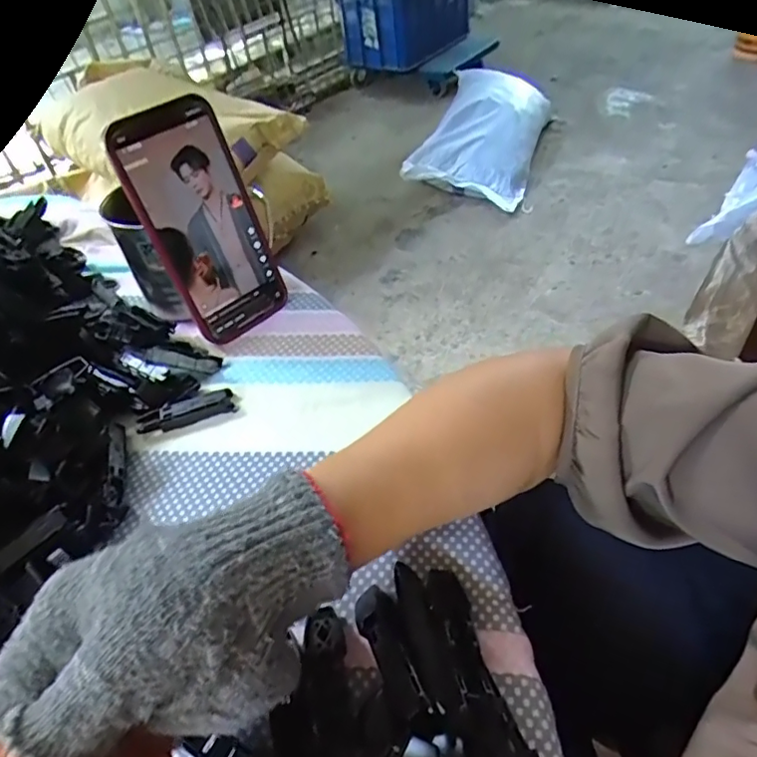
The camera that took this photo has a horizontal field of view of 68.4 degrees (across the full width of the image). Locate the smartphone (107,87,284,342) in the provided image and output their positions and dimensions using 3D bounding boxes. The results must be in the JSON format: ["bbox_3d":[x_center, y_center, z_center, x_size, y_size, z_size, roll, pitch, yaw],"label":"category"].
[{"bbox_3d":[-0.121,-0.107,0.393,0.073,0.160,0.009,-36,35,-27],"label":"smartphone"}]

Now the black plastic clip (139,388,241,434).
[{"bbox_3d":[-0.128,0.022,0.372,0.062,0.011,0.017,-18,48,-10],"label":"black plastic clip"}]

